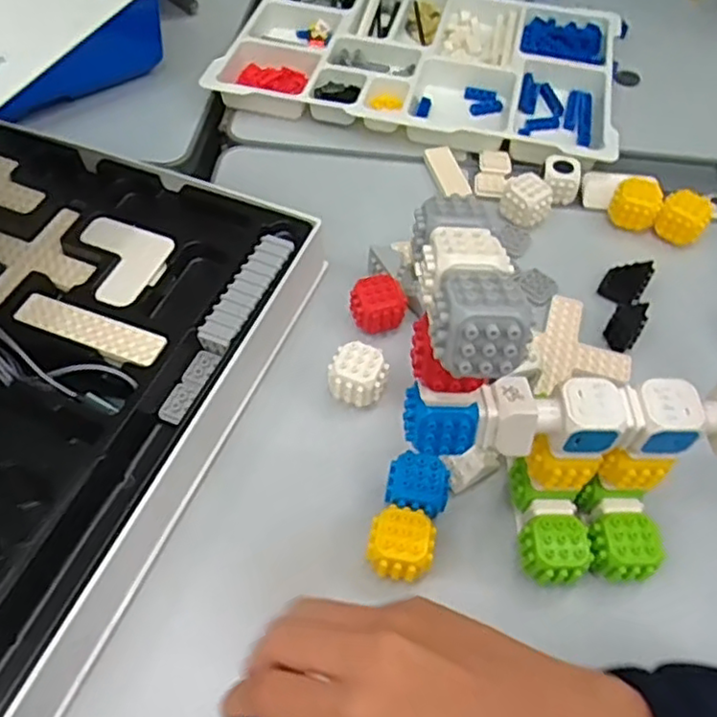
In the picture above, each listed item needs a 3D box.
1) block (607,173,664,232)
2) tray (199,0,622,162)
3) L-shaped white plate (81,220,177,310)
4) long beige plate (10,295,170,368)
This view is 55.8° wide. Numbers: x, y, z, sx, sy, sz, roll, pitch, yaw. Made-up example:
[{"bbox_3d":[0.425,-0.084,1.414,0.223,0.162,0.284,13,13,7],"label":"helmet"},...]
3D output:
[{"bbox_3d":[0.230,-0.129,0.560,0.038,0.035,0.029,21,56,12],"label":"block"},{"bbox_3d":[0.070,-0.311,0.687,0.369,0.032,0.275,13,55,7],"label":"tray"},{"bbox_3d":[-0.171,-0.068,0.475,0.069,0.005,0.069,18,56,10],"label":"L-shaped white plate"},{"bbox_3d":[-0.175,-0.016,0.443,0.104,0.008,0.028,19,56,11],"label":"long beige plate"}]

